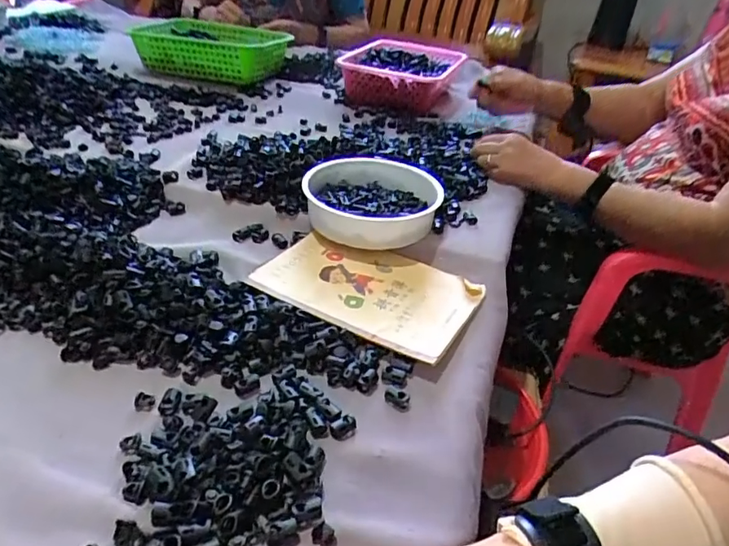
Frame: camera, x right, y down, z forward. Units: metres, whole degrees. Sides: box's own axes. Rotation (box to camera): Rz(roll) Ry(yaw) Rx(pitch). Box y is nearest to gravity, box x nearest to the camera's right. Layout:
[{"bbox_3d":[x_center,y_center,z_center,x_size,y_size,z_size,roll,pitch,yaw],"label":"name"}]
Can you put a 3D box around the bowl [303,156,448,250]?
[{"bbox_3d":[0.009,-0.086,0.620,0.156,0.048,0.170,5,35,-3],"label":"bowl"}]

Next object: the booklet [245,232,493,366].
[{"bbox_3d":[0.004,0.013,0.523,0.209,0.007,0.137,20,37,17],"label":"booklet"}]

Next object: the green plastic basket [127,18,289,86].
[{"bbox_3d":[-0.314,-0.470,1.070,0.259,0.086,0.260,17,37,13],"label":"green plastic basket"}]

